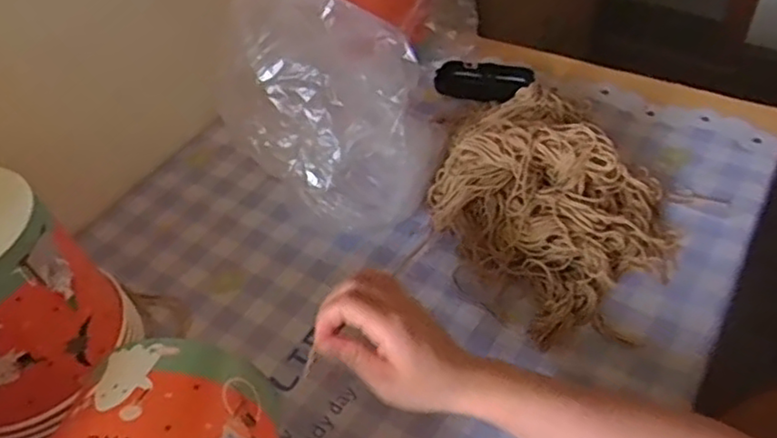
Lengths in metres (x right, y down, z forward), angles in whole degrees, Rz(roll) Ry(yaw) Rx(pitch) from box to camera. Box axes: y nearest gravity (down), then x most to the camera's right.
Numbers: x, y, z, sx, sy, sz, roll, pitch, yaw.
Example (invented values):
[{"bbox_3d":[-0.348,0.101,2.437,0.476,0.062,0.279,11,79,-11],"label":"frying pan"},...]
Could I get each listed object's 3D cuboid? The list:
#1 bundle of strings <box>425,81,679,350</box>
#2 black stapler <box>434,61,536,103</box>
[{"bbox_3d":[0.146,-0.031,0.619,0.202,0.079,0.282,-25,48,-16],"label":"bundle of strings"},{"bbox_3d":[0.111,-0.162,0.783,0.111,0.024,0.045,8,48,14],"label":"black stapler"}]

